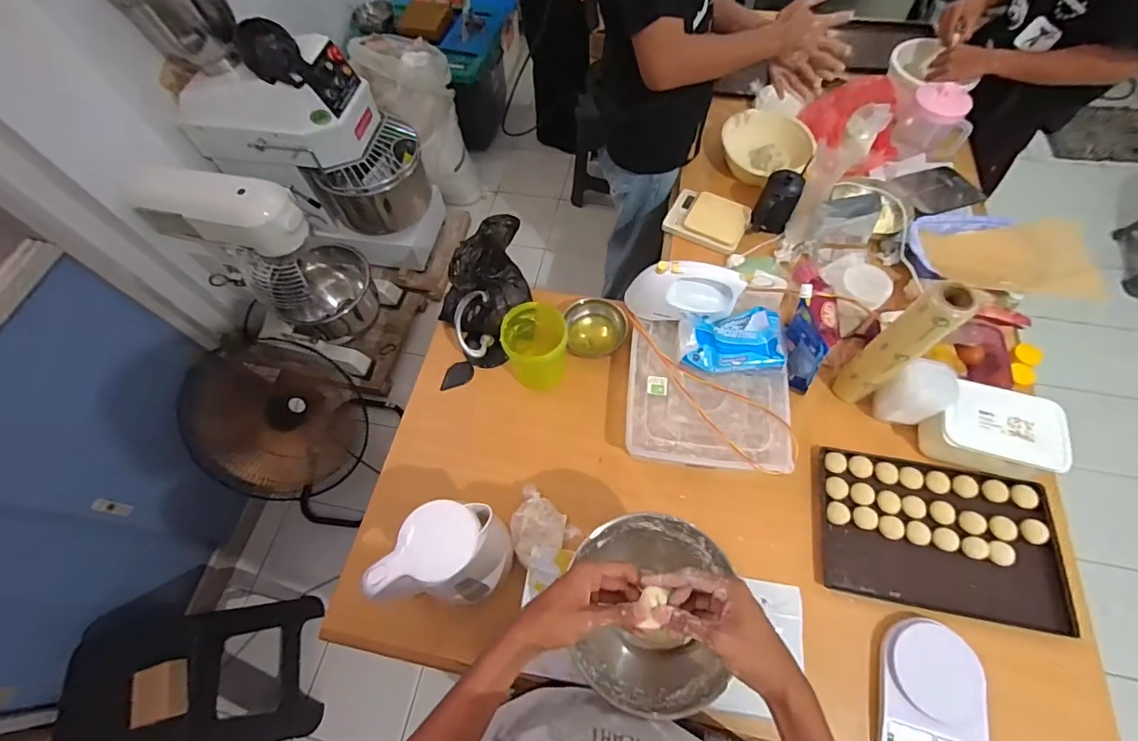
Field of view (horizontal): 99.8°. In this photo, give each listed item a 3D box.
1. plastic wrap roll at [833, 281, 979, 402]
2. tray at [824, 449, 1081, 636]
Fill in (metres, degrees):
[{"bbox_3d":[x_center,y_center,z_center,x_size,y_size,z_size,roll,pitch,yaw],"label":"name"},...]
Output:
[{"bbox_3d":[0.535,-0.033,0.792,0.060,0.300,0.066,-1,63,2],"label":"plastic wrap roll"},{"bbox_3d":[0.616,0.269,0.794,0.357,0.019,0.233,9,64,7],"label":"tray"}]

